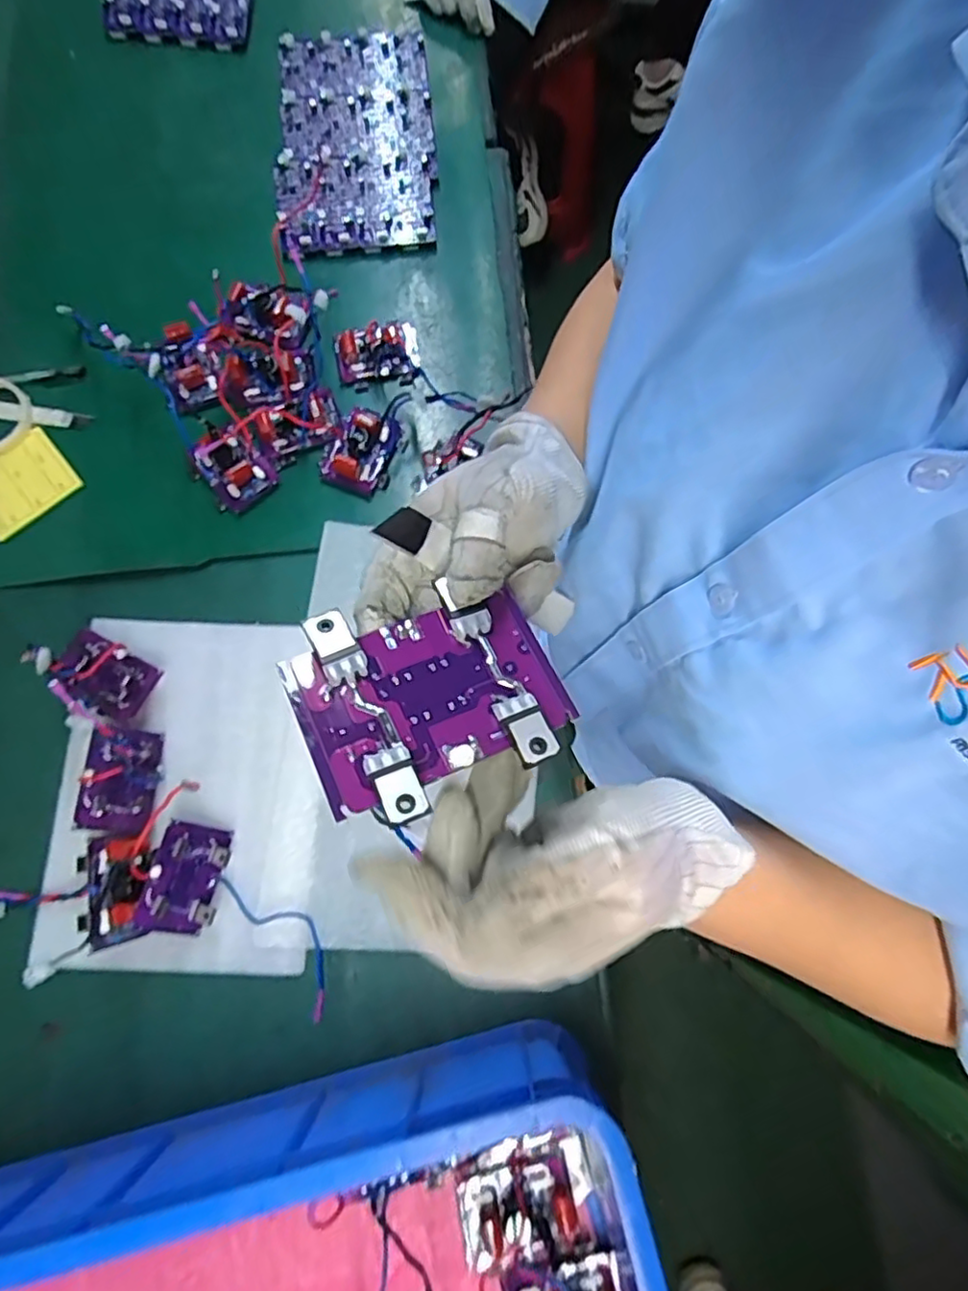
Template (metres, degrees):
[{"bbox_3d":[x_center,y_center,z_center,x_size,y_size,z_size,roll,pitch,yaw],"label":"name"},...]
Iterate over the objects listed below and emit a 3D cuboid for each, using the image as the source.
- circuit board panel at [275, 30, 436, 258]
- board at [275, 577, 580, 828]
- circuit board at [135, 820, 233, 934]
[{"bbox_3d":[-0.166,-0.661,0.861,0.199,0.038,0.335,-5,76,-3],"label":"circuit board panel"},{"bbox_3d":[-0.020,0.017,0.247,0.096,0.009,0.079,-21,68,-19],"label":"board"},{"bbox_3d":[-0.278,0.217,0.616,0.063,0.018,0.096,20,75,-27],"label":"circuit board"}]

